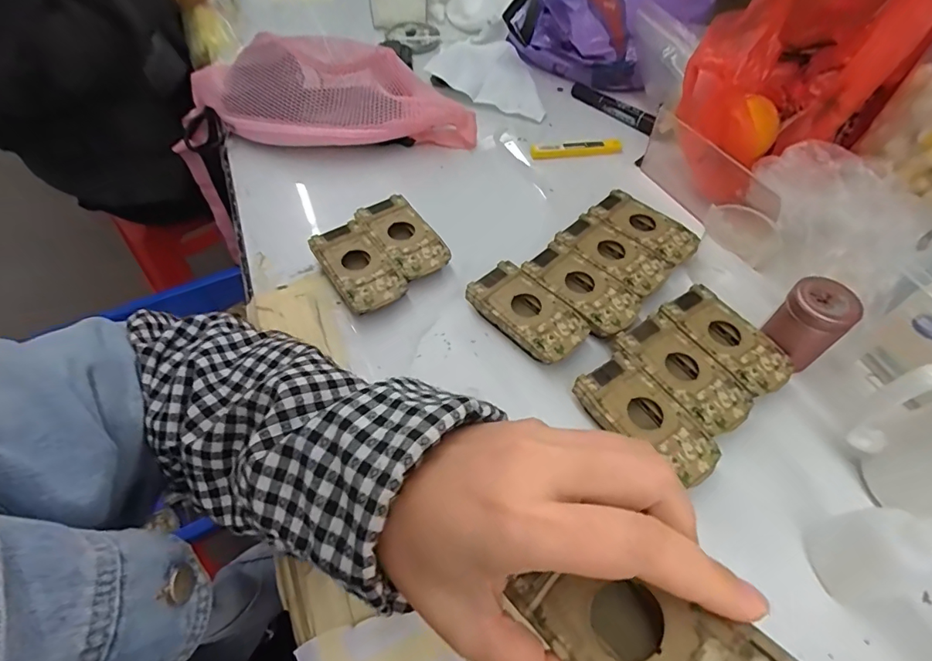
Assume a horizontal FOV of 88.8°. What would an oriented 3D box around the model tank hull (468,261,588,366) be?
[{"bbox_3d":[0.049,-0.013,0.383,0.052,0.019,0.094,-35,63,-25],"label":"model tank hull"}]

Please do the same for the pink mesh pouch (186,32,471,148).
[{"bbox_3d":[-0.149,-0.259,0.514,0.309,0.069,0.105,2,54,-1],"label":"pink mesh pouch"}]

